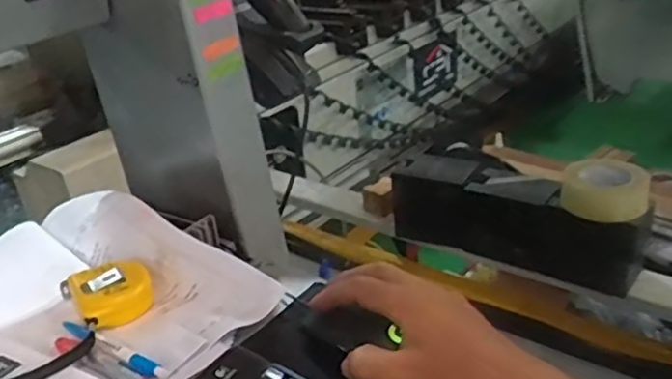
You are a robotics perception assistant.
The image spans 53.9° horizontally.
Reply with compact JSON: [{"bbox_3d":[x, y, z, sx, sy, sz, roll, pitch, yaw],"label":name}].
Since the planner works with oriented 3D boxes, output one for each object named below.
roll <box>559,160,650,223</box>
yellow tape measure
[{"bbox_3d":[0.420,-0.005,1.028,0.126,0.062,0.112,9,30,27],"label":"roll"},{"bbox_3d":[-0.197,0.086,0.577,0.066,0.027,0.075,-23,31,-31],"label":"yellow tape measure"}]

